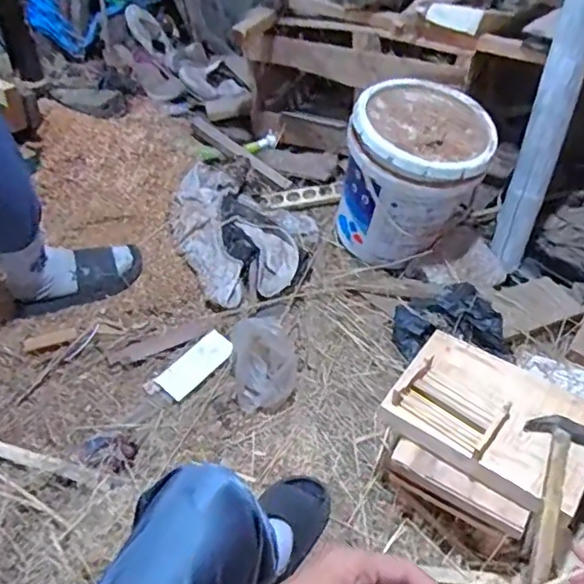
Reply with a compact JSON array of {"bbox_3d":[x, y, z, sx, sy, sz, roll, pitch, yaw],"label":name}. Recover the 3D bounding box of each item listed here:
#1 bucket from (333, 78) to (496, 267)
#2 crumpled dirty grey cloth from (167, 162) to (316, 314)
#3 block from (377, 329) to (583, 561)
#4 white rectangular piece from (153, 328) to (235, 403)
[{"bbox_3d":[0.275,-0.265,1.278,0.300,0.310,0.291,15,44,12],"label":"bucket"},{"bbox_3d":[-0.114,-0.165,1.358,0.330,0.086,0.443,-21,48,-24],"label":"crumpled dirty grey cloth"},{"bbox_3d":[0.298,0.254,0.903,0.281,0.222,0.240,29,49,25],"label":"block"},{"bbox_3d":[-0.192,0.147,1.129,0.075,0.007,0.161,36,61,26],"label":"white rectangular piece"}]

